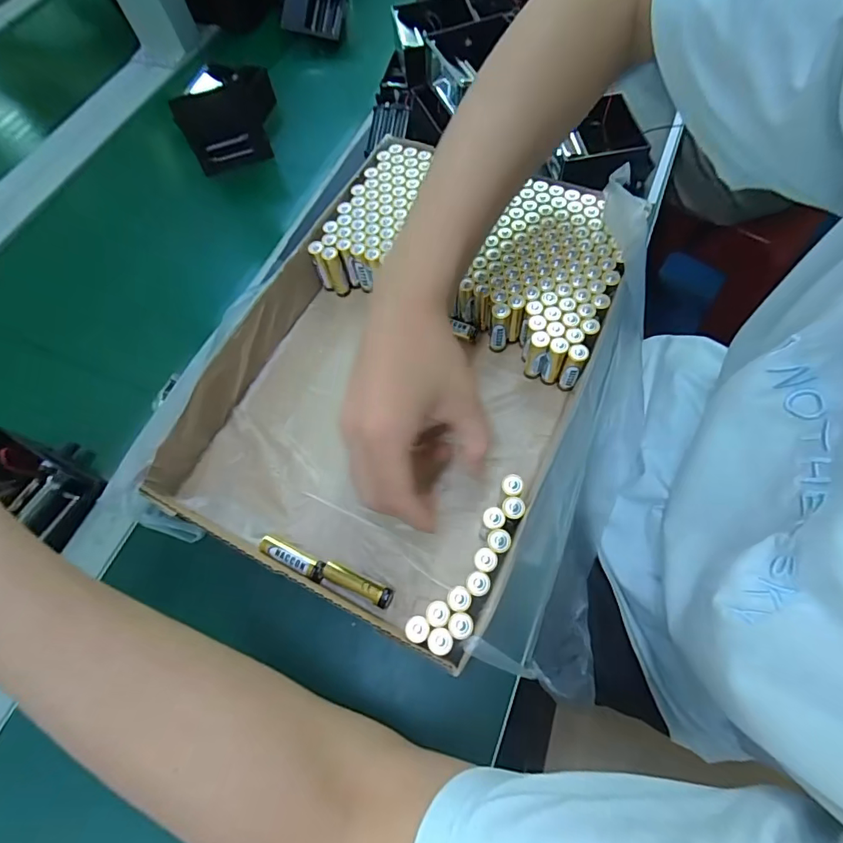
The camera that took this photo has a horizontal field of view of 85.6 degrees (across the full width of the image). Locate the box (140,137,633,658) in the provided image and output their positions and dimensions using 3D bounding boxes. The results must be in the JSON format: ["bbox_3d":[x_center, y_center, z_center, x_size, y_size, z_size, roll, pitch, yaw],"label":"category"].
[{"bbox_3d":[-0.011,-0.056,0.360,0.264,0.051,0.373,21,68,13],"label":"box"}]

